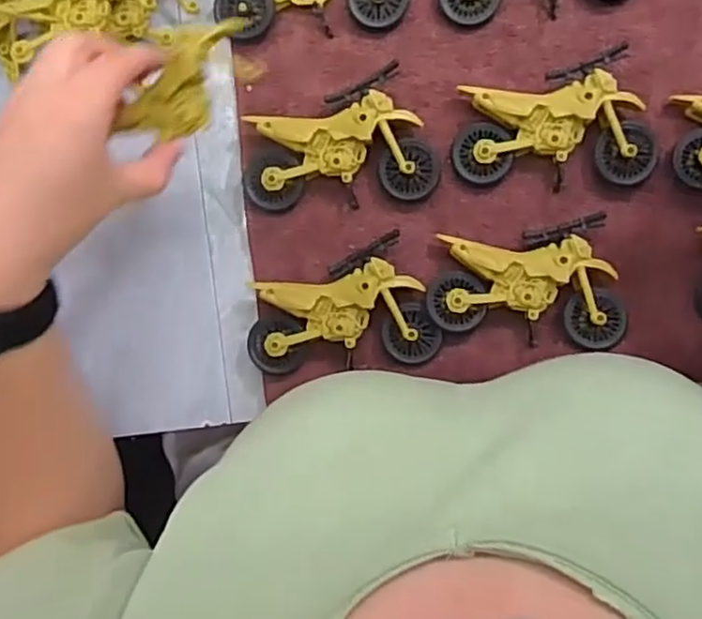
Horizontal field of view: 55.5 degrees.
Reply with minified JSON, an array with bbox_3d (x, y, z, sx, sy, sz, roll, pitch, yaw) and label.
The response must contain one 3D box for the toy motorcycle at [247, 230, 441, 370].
[{"bbox_3d":[-0.008,0.003,0.418,0.115,0.023,0.075,-14,93,6],"label":"toy motorcycle"}]

